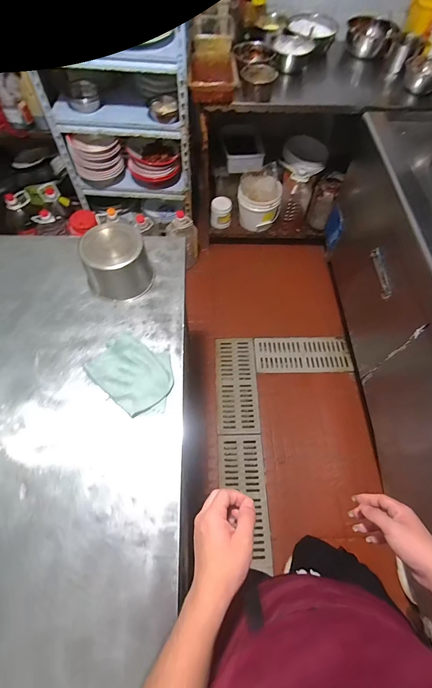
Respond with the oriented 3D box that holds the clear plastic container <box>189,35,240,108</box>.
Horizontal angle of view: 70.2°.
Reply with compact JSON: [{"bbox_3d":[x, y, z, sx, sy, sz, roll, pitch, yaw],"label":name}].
[{"bbox_3d":[-0.014,-1.131,1.275,0.186,0.132,0.366,-1,63,-2],"label":"clear plastic container"}]

